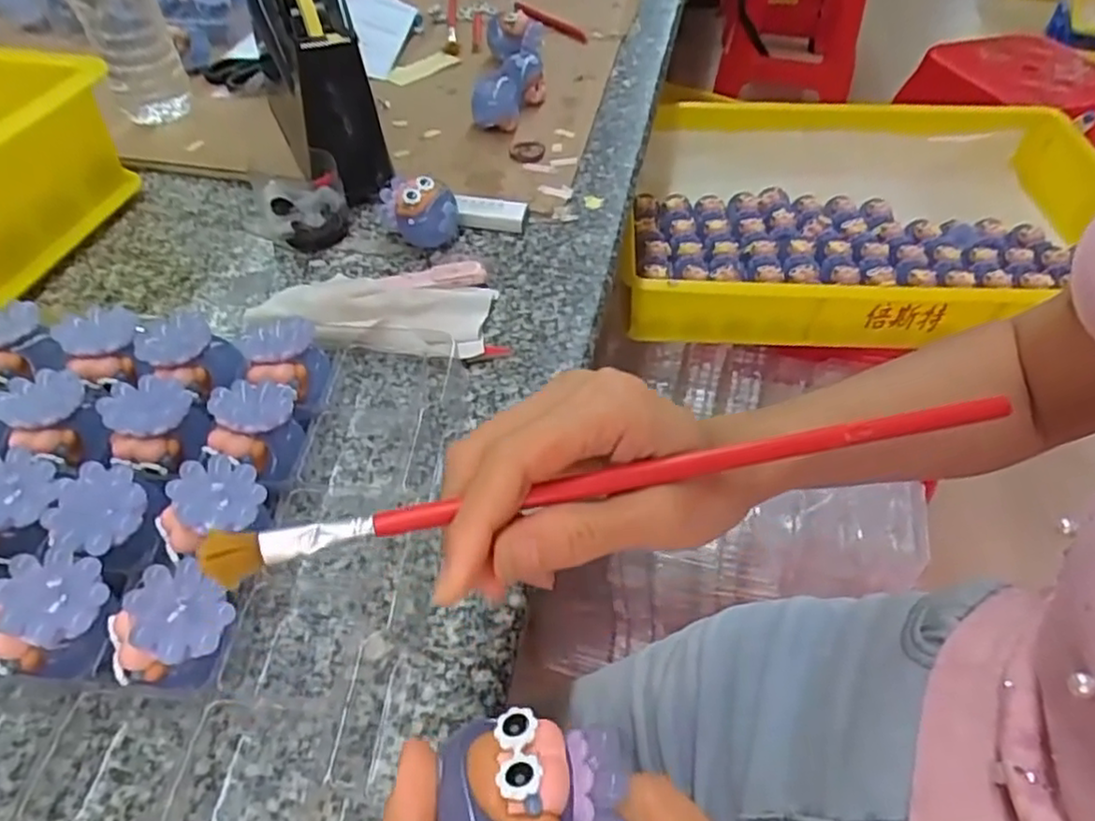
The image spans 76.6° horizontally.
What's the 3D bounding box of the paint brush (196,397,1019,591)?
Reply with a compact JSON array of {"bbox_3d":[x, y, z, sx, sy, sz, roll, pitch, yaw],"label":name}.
[{"bbox_3d":[0.025,0.023,0.221,0.256,0.009,0.010,-10,48,-8],"label":"paint brush"}]

